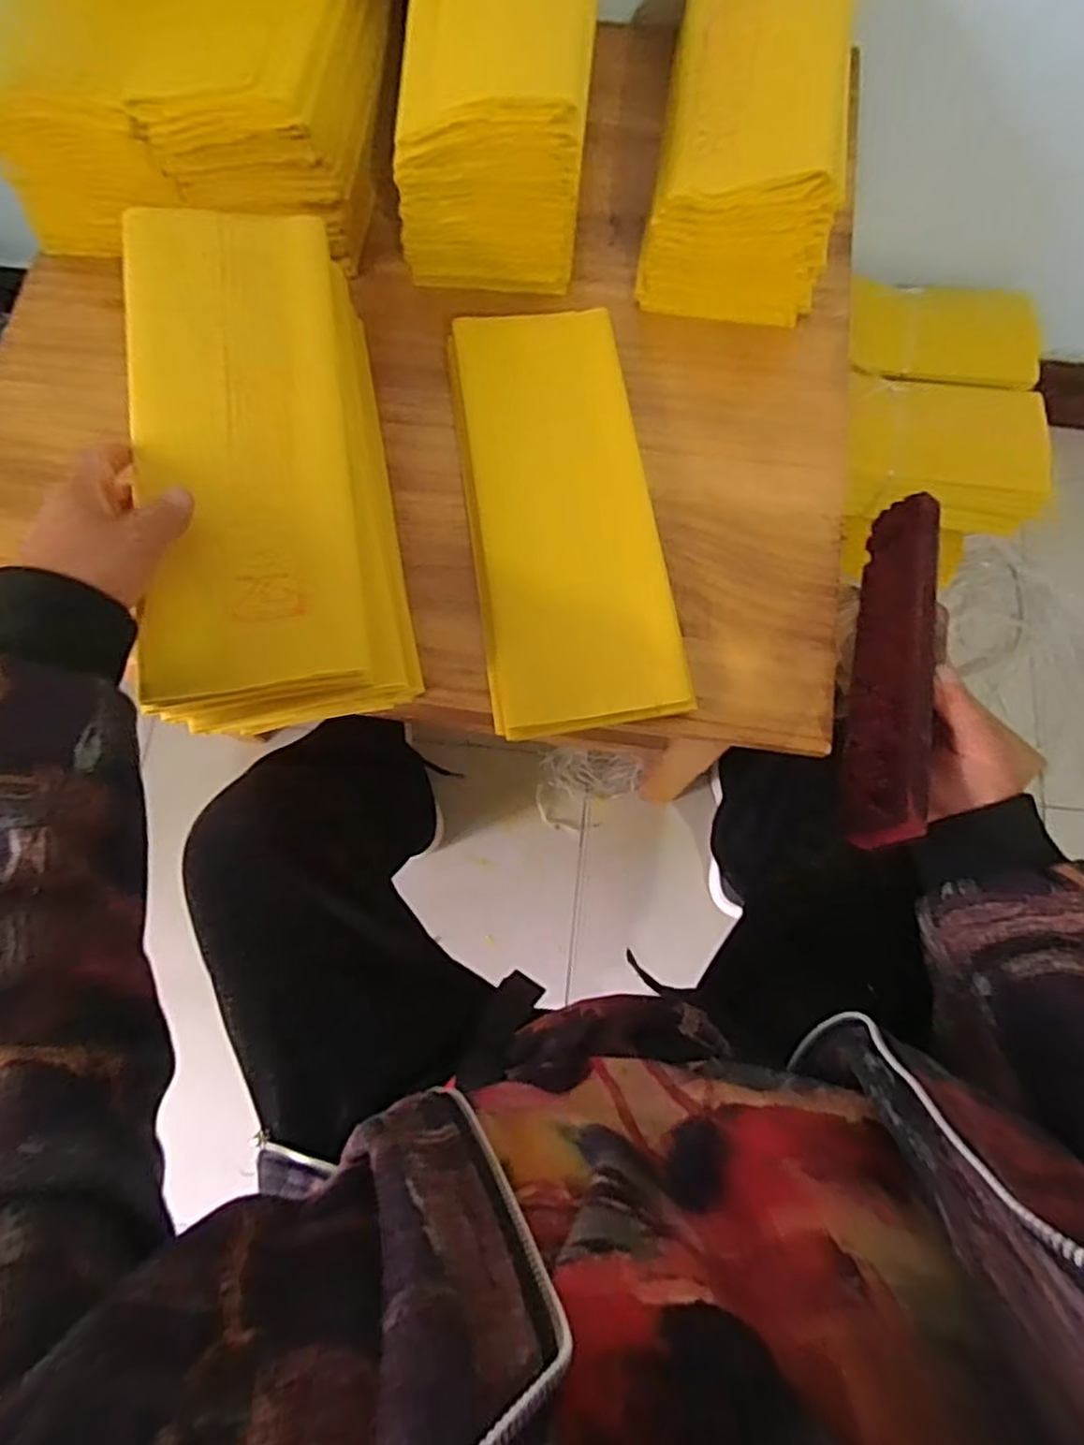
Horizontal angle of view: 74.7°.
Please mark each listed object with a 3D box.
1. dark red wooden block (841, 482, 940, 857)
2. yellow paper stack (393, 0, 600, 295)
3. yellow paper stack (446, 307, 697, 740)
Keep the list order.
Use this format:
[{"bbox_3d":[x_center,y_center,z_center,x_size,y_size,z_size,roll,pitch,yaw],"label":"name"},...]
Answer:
[{"bbox_3d":[0.213,-0.043,0.438,0.017,0.049,0.250,34,58,-24],"label":"dark red wooden block"},{"bbox_3d":[-0.026,-0.515,0.538,0.126,0.157,0.315,6,76,2],"label":"yellow paper stack"},{"bbox_3d":[0.014,-0.150,0.497,0.130,0.027,0.310,-8,76,-2],"label":"yellow paper stack"}]

